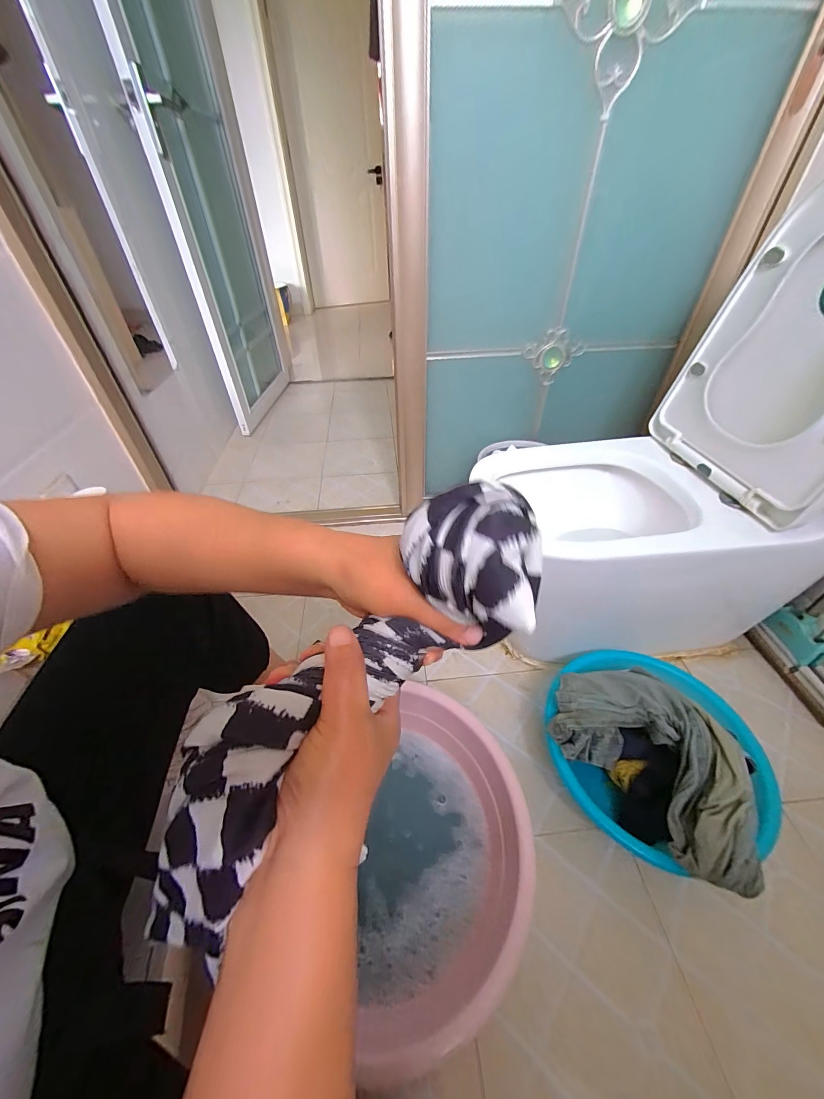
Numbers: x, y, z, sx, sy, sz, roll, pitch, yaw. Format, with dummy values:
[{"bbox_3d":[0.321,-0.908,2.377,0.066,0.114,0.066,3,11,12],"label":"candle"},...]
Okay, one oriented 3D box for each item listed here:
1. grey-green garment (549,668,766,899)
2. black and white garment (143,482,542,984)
[{"bbox_3d":[0.384,0.315,0.608,0.203,0.099,0.322,-30,50,-26],"label":"grey-green garment"},{"bbox_3d":[-0.035,0.085,0.211,0.279,0.077,0.079,-44,55,-1],"label":"black and white garment"}]

